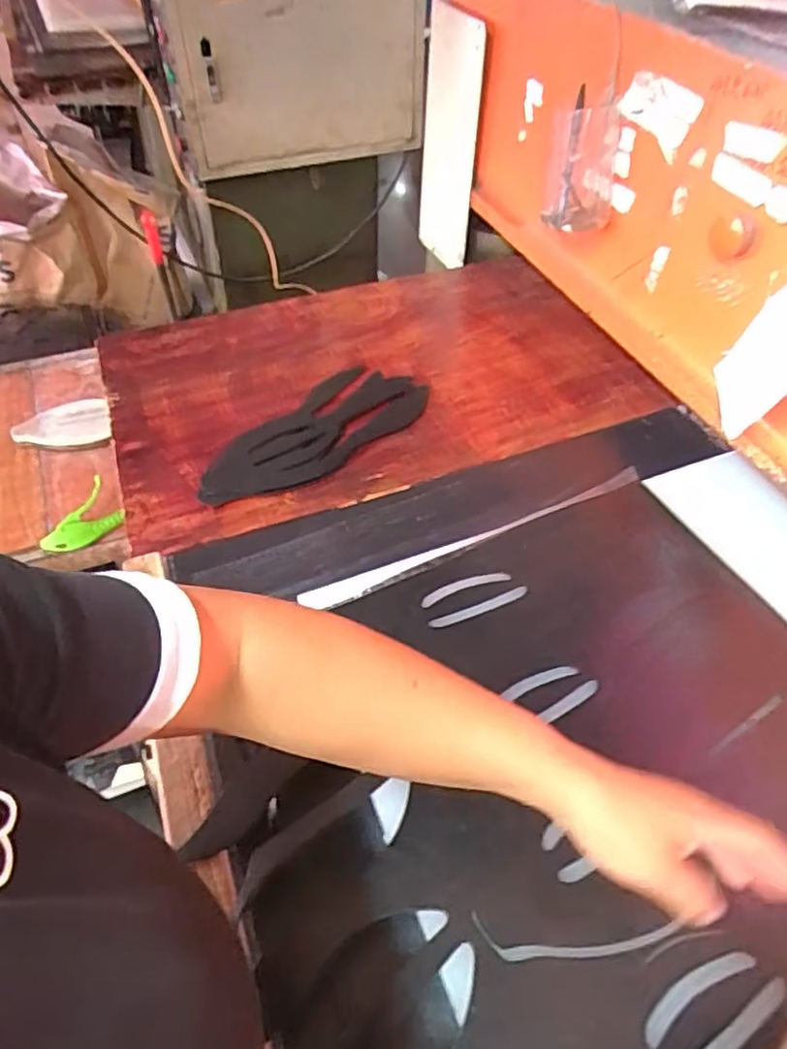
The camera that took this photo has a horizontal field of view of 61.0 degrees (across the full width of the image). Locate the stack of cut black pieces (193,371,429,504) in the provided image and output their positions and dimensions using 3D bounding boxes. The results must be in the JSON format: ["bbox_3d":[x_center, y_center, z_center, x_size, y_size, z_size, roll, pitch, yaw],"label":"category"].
[{"bbox_3d":[-0.085,-0.104,0.752,0.124,0.009,0.280,32,55,24],"label":"stack of cut black pieces"}]

